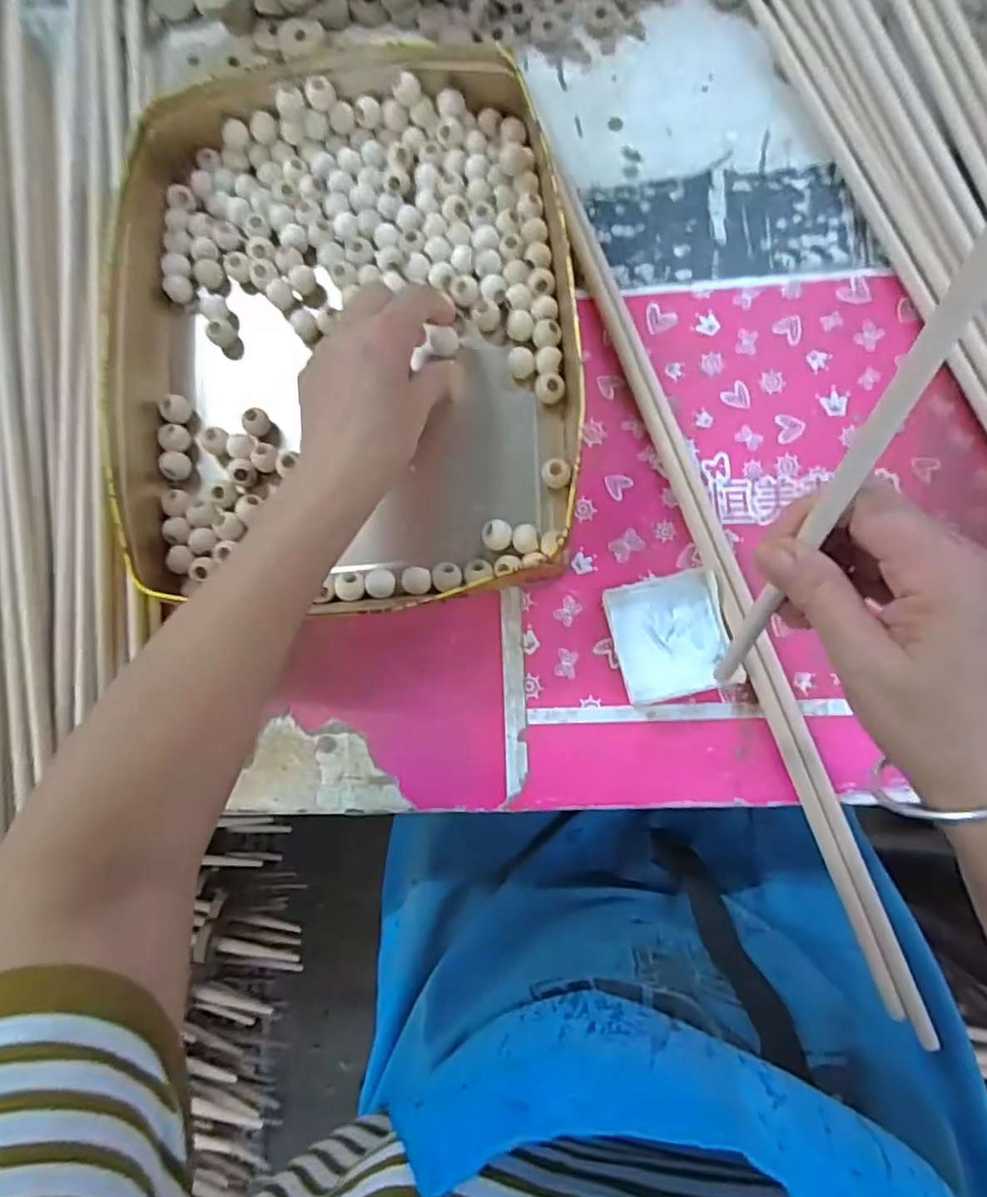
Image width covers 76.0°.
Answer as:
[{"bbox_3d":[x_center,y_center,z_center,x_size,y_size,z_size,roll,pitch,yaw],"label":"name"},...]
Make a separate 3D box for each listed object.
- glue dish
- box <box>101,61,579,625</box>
[{"bbox_3d":[0.115,0.024,0.409,0.072,0.014,0.076,-14,82,3],"label":"glue dish"},{"bbox_3d":[-0.101,-0.186,0.428,0.309,0.055,0.384,-2,83,4],"label":"box"}]

